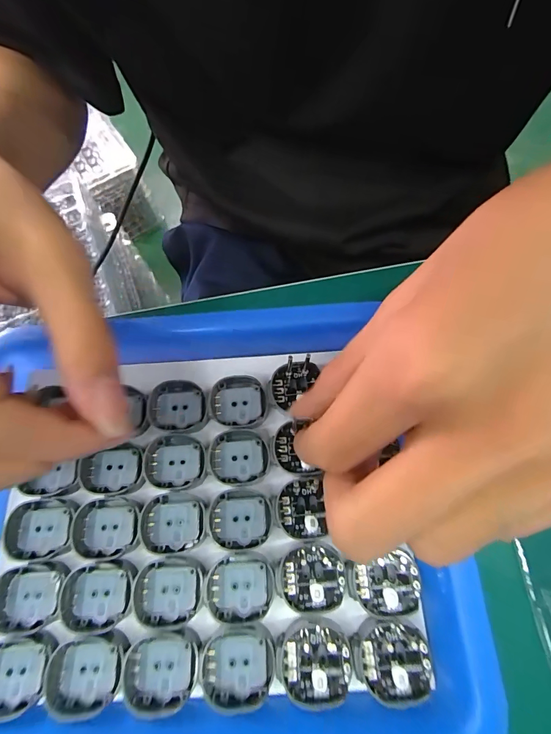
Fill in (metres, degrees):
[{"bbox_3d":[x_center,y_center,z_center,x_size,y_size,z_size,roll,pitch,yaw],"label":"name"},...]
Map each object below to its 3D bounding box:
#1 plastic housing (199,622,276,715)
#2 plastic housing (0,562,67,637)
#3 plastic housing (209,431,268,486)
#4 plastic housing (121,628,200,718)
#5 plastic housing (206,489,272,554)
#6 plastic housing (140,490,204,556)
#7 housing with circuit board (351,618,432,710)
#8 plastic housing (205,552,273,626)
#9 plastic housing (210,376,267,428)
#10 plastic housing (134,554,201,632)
[{"bbox_3d":[-0.015,0.116,0.141,0.028,0.006,0.025,-10,71,-1],"label":"plastic housing"},{"bbox_3d":[-0.106,0.097,0.154,0.028,0.006,0.025,-4,71,1],"label":"plastic housing"},{"bbox_3d":[-0.018,0.042,0.171,0.028,0.004,0.025,-4,71,1],"label":"plastic housing"},{"bbox_3d":[-0.045,0.118,0.142,0.029,0.007,0.025,-2,71,2],"label":"plastic housing"},{"bbox_3d":[-0.016,0.068,0.163,0.027,0.004,0.024,1,71,3],"label":"plastic housing"},{"bbox_3d":[-0.046,0.069,0.163,0.028,0.004,0.025,-2,71,2],"label":"plastic housing"},{"bbox_3d":[0.044,0.110,0.137,0.028,0.007,0.024,3,71,3],"label":"housing with circuit board"},{"bbox_3d":[-0.015,0.092,0.153,0.028,0.004,0.026,3,71,3],"label":"plastic housing"},{"bbox_3d":[-0.018,0.017,0.180,0.028,0.004,0.026,9,72,5],"label":"plastic housing"},{"bbox_3d":[-0.046,0.094,0.154,0.028,0.005,0.025,1,71,3],"label":"plastic housing"}]

